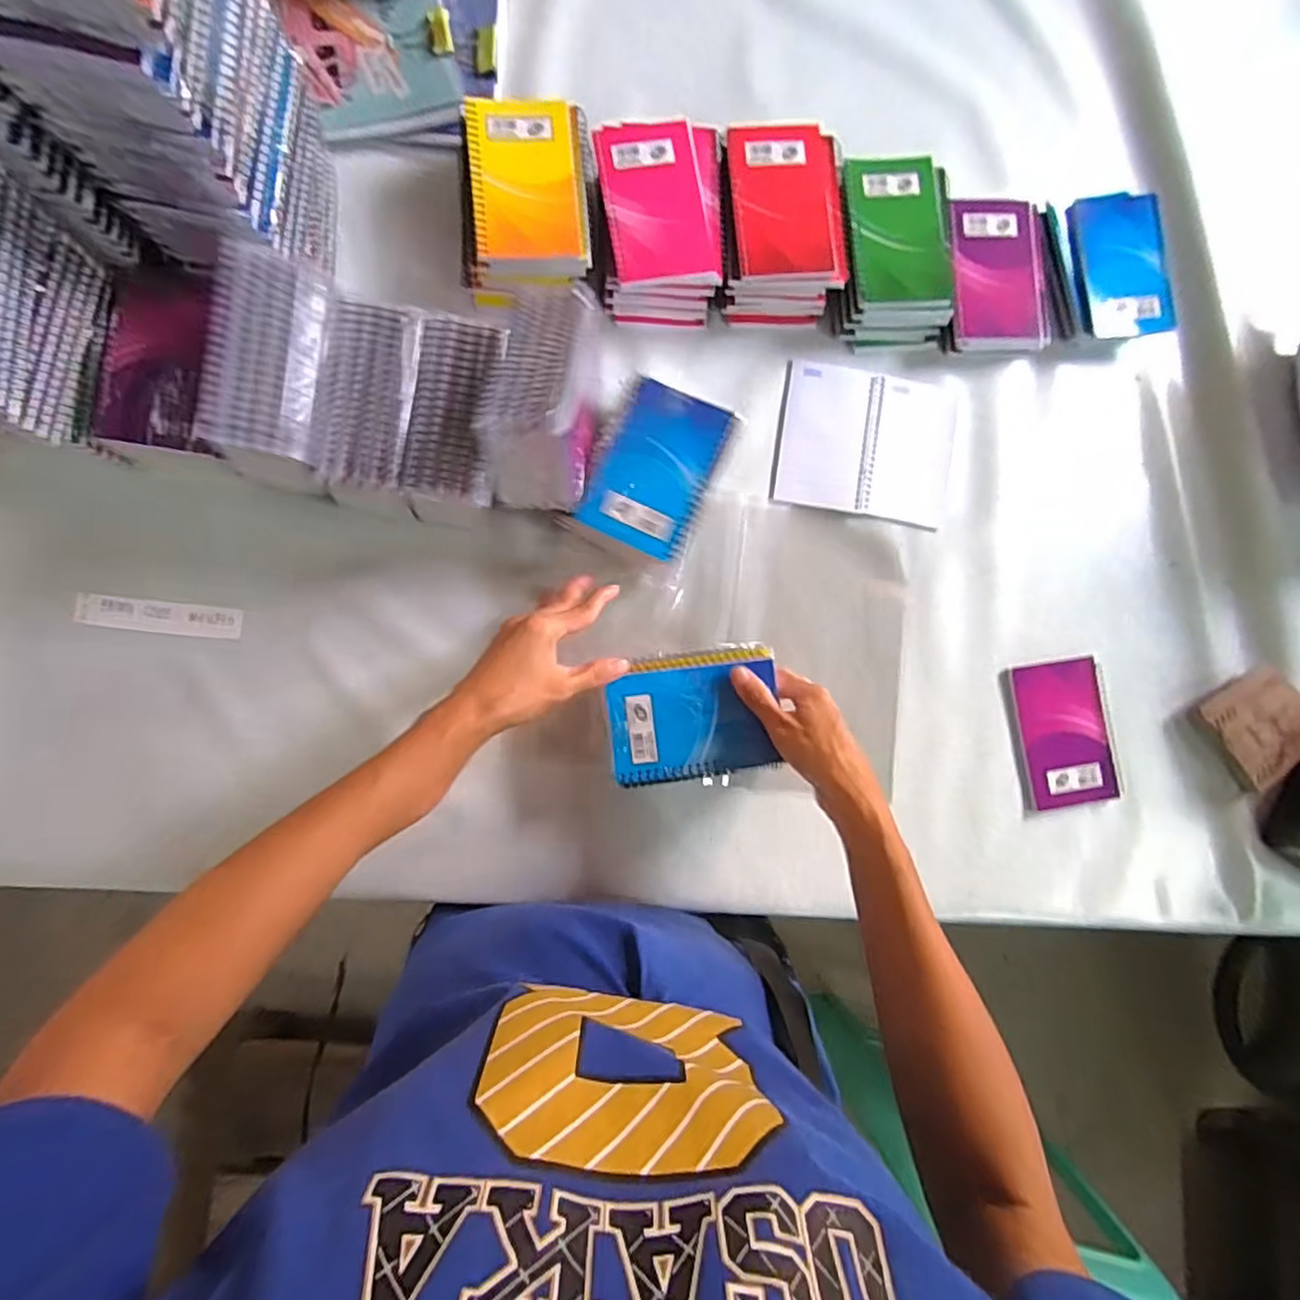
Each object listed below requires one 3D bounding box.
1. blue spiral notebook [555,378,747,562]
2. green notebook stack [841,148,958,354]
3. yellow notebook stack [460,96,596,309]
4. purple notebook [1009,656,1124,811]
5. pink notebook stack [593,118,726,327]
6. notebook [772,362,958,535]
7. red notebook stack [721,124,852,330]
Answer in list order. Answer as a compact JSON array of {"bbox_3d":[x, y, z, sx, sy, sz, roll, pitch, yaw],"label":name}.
[{"bbox_3d":[0.003,-0.140,0.492,0.093,0.019,0.134,24,83,-4],"label":"blue spiral notebook"},{"bbox_3d":[0.217,-0.357,0.566,0.099,0.049,0.150,-3,86,-7],"label":"green notebook stack"},{"bbox_3d":[-0.103,-0.368,0.525,0.108,0.057,0.145,0,85,-6],"label":"yellow notebook stack"},{"bbox_3d":[0.378,0.075,0.570,0.083,0.011,0.130,-8,86,-7],"label":"purple notebook"},{"bbox_3d":[0.006,-0.361,0.539,0.105,0.059,0.145,-2,86,-7],"label":"pink notebook stack"},{"bbox_3d":[0.197,-0.187,0.573,0.162,0.008,0.131,9,84,-6],"label":"notebook"},{"bbox_3d":[0.112,-0.368,0.551,0.104,0.059,0.140,0,85,-6],"label":"red notebook stack"}]

